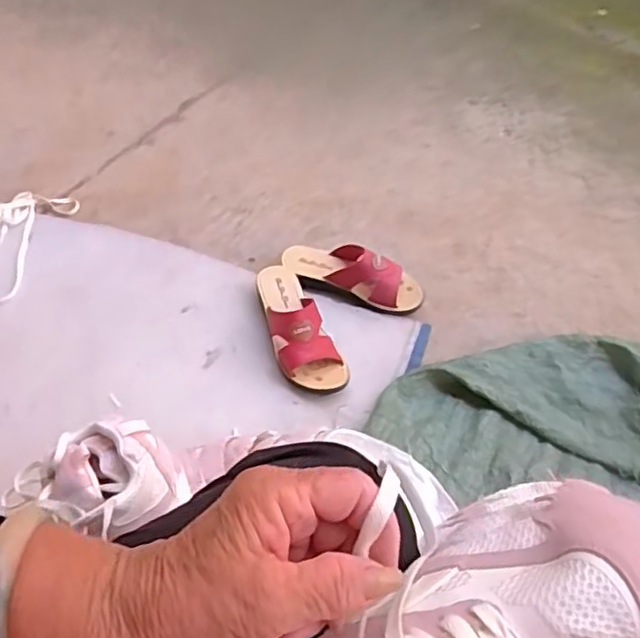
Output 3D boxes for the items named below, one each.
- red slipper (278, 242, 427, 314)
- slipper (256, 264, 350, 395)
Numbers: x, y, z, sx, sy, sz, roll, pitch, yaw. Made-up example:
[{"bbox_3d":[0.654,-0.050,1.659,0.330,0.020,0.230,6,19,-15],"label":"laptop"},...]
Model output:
[{"bbox_3d":[0.054,-0.073,1.011,0.222,0.077,0.077,18,55,8],"label":"red slipper"},{"bbox_3d":[-0.036,0.006,0.937,0.088,0.075,0.227,-16,57,-16],"label":"slipper"}]

